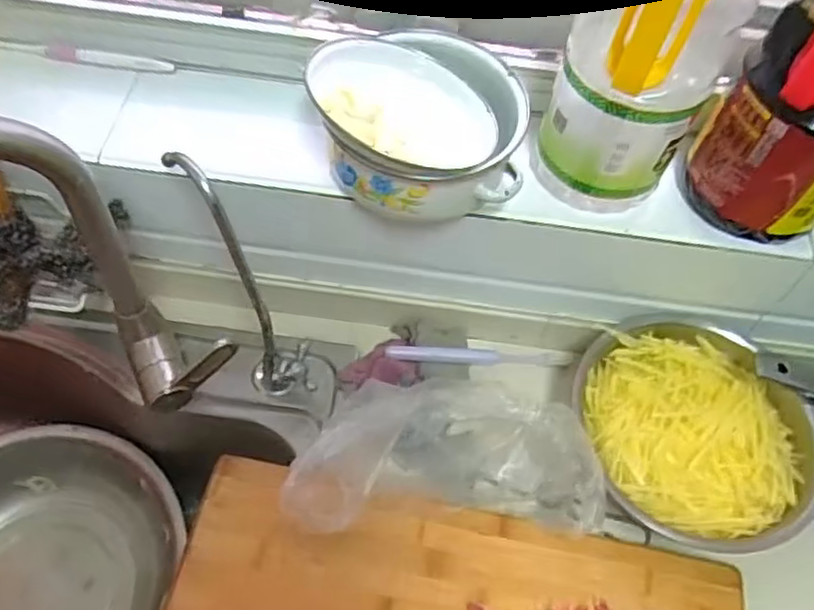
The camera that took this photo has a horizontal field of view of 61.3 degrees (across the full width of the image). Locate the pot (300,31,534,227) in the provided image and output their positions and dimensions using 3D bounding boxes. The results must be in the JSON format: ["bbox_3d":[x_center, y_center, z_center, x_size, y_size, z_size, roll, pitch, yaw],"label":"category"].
[{"bbox_3d":[0.009,-0.151,0.555,0.164,0.082,0.151,2,56,-4],"label":"pot"}]

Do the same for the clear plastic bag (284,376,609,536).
[{"bbox_3d":[0.030,0.129,0.577,0.242,0.111,0.116,2,56,-3],"label":"clear plastic bag"}]

